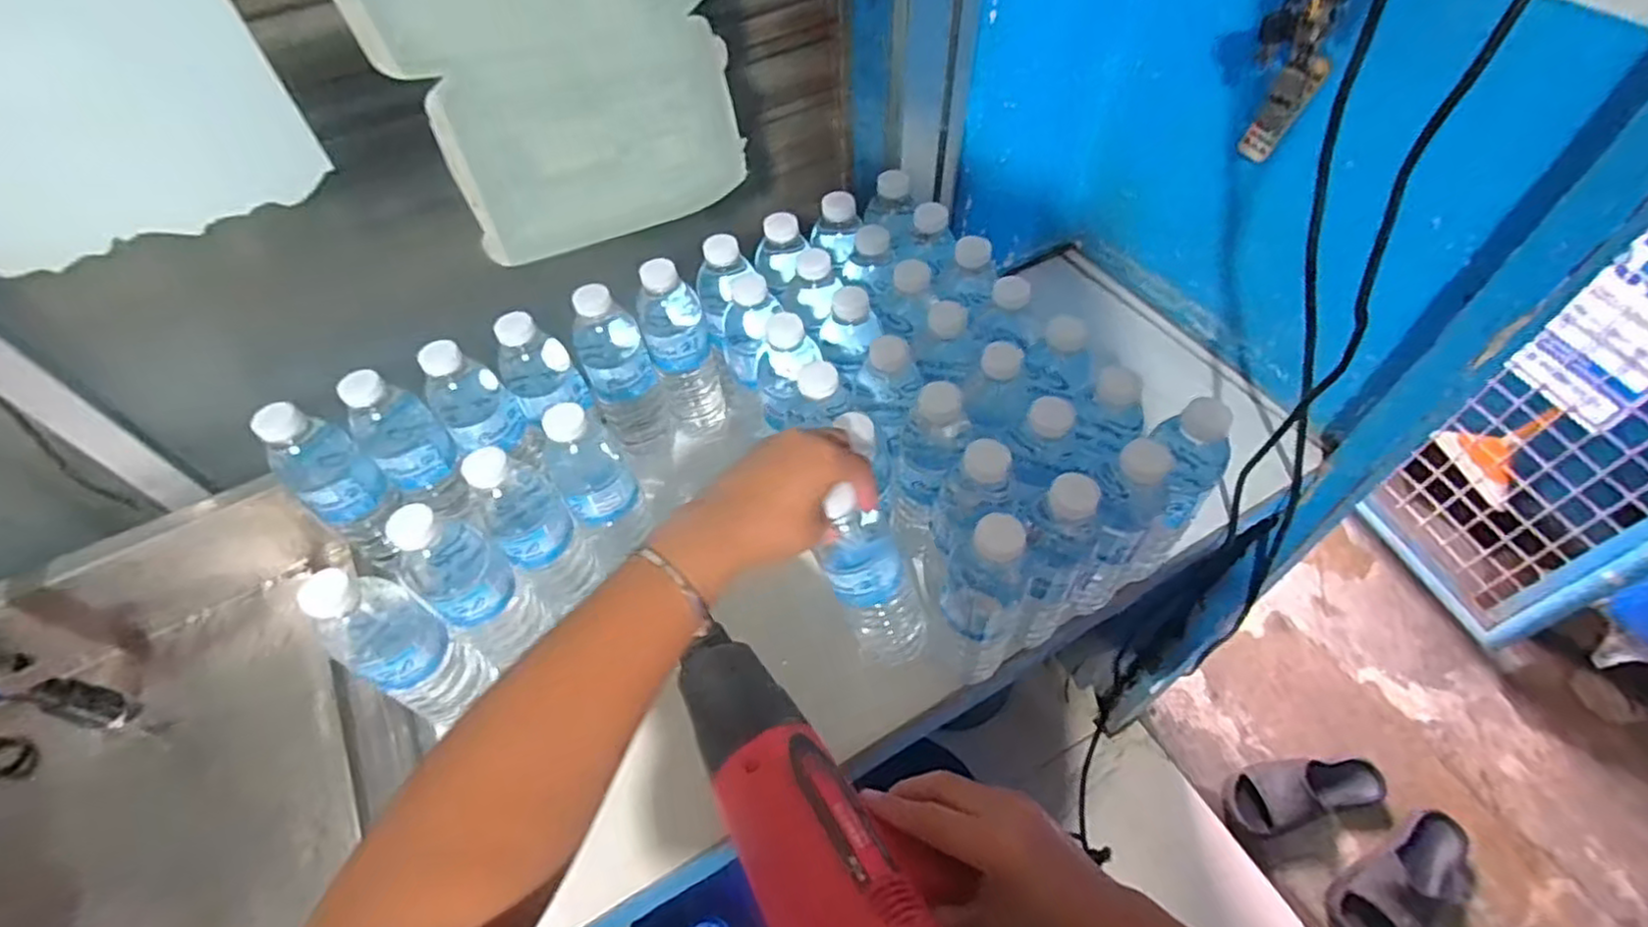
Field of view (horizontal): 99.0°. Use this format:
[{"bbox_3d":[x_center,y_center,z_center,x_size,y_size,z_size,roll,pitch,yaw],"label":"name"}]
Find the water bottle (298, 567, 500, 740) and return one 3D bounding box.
[{"bbox_3d":[-0.296,0.131,0.498,0.055,0.158,0.056,25,59,20],"label":"water bottle"}]

